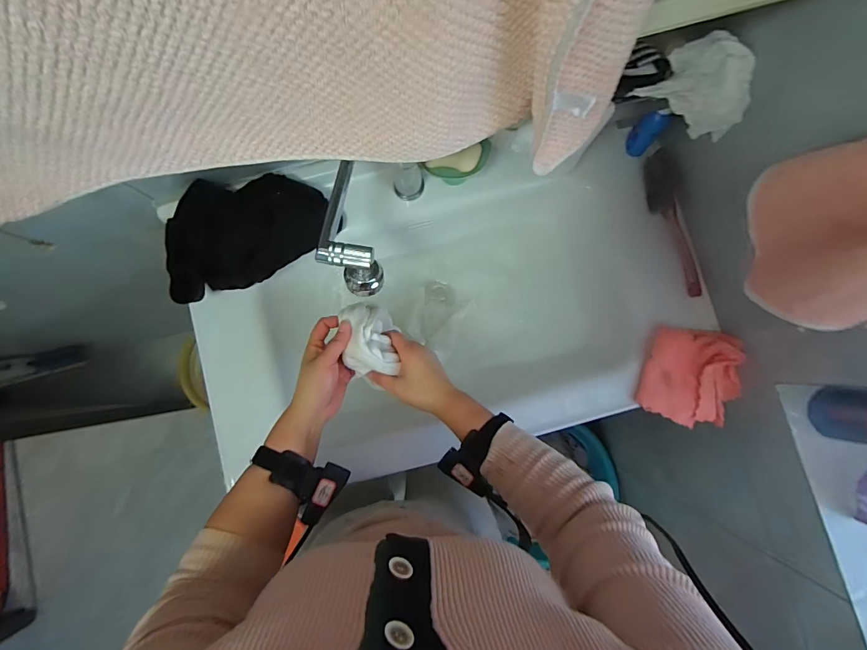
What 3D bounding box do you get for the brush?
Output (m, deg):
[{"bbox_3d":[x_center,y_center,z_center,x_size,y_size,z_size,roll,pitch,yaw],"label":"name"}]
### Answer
[{"bbox_3d":[0.373,-0.158,0.620,0.035,0.046,0.233,-16,84,0],"label":"brush"}]

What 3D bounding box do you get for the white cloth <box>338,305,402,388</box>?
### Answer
[{"bbox_3d":[-0.085,0.018,0.533,0.064,0.049,0.097,-7,84,1],"label":"white cloth"}]

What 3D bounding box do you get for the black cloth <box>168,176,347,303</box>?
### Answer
[{"bbox_3d":[-0.279,-0.146,0.621,0.257,0.050,0.160,-18,106,-17],"label":"black cloth"}]

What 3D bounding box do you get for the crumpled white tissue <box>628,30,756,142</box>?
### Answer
[{"bbox_3d":[0.322,-0.280,0.491,0.121,0.077,0.100,38,87,5],"label":"crumpled white tissue"}]

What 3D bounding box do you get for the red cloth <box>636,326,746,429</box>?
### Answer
[{"bbox_3d":[0.398,0.079,0.606,0.138,0.038,0.141,17,85,3],"label":"red cloth"}]

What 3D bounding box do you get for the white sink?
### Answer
[{"bbox_3d":[0.020,-0.012,0.721,0.787,0.173,0.454,-19,84,0],"label":"white sink"}]

